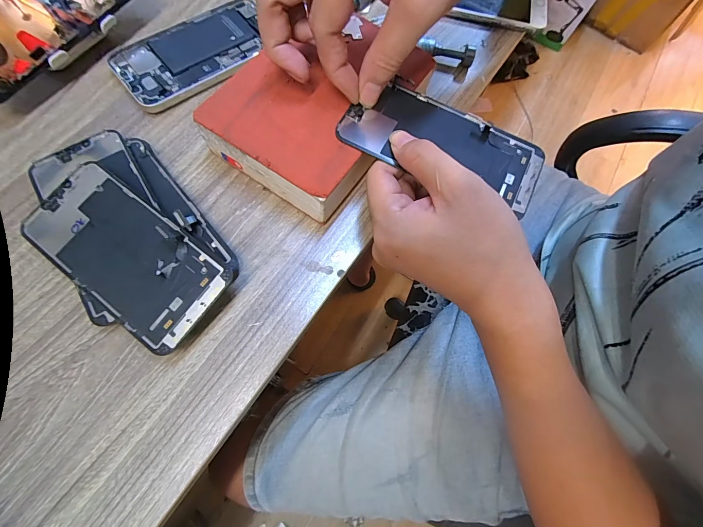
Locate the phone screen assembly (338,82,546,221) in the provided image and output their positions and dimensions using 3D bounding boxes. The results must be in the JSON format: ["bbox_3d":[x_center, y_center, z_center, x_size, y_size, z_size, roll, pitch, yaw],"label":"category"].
[{"bbox_3d":[0.065,-0.089,0.242,0.143,0.006,0.067,19,72,2],"label":"phone screen assembly"}]

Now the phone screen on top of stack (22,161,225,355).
[{"bbox_3d":[-0.151,-0.008,0.219,0.140,0.004,0.068,35,79,10],"label":"phone screen on top of stack"}]

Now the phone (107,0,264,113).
[{"bbox_3d":[-0.136,-0.191,0.293,0.139,0.010,0.074,-39,78,-16],"label":"phone"}]

